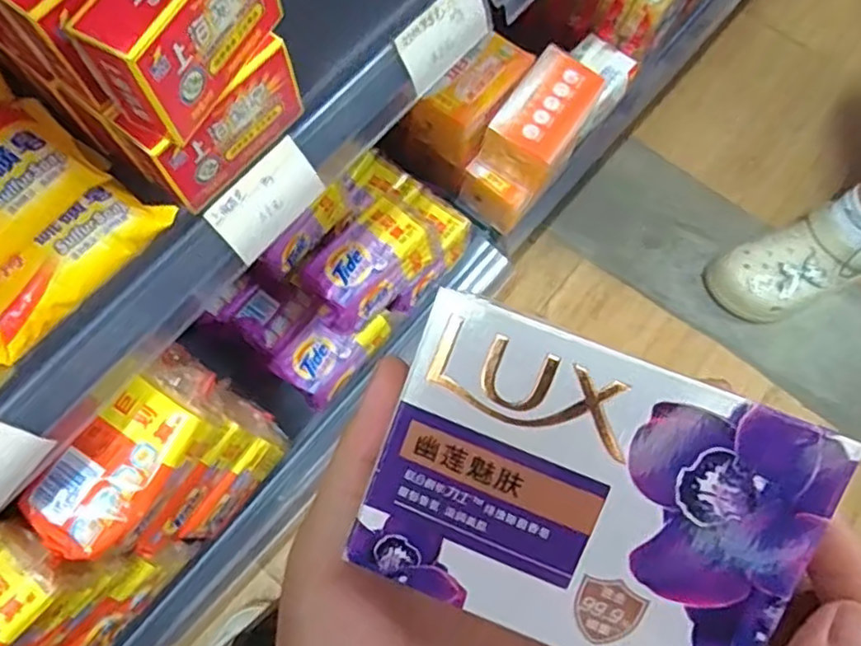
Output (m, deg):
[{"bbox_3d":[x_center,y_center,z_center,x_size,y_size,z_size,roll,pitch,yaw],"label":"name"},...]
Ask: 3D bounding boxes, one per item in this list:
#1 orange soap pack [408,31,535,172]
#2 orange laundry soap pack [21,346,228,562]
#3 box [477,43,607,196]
[{"bbox_3d":[0.046,-0.223,0.650,0.063,0.067,0.125,43,77,14],"label":"orange soap pack"},{"bbox_3d":[-0.190,0.086,0.422,0.060,0.039,0.130,38,76,13],"label":"orange laundry soap pack"},{"bbox_3d":[0.116,-0.198,0.646,0.079,0.062,0.117,33,74,11],"label":"box"}]

